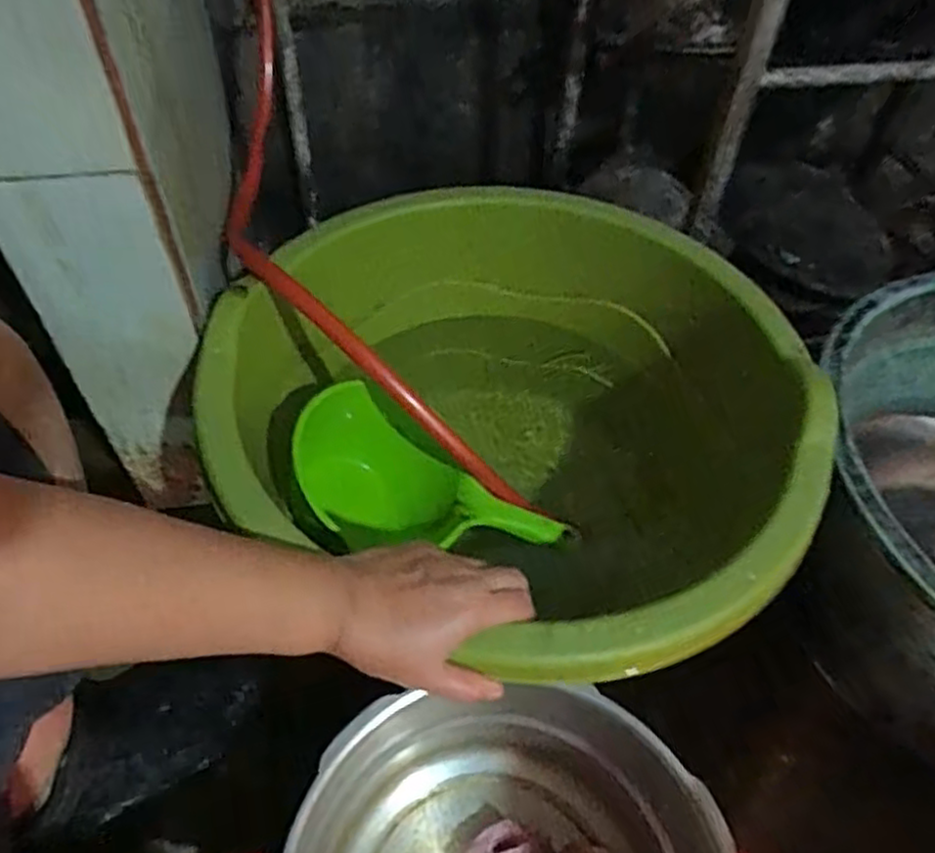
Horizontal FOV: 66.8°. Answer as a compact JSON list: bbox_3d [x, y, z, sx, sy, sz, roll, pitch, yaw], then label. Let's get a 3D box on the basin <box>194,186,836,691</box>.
[{"bbox_3d":[0.065,0.017,0.723,0.453,0.318,0.501,-36,61,-27],"label":"basin"}]

